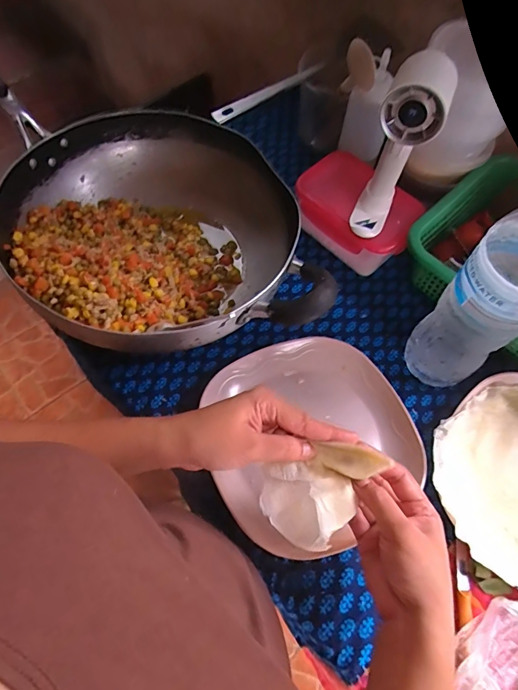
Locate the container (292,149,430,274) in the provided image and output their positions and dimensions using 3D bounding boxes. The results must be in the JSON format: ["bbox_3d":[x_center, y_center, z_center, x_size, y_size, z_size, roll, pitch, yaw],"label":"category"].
[{"bbox_3d":[0.121,-0.166,0.547,0.121,0.074,0.160,-40,71,-20],"label":"container"}]

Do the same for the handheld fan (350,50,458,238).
[{"bbox_3d":[0.145,-0.200,0.438,0.060,0.159,0.081,27,65,10],"label":"handheld fan"}]

